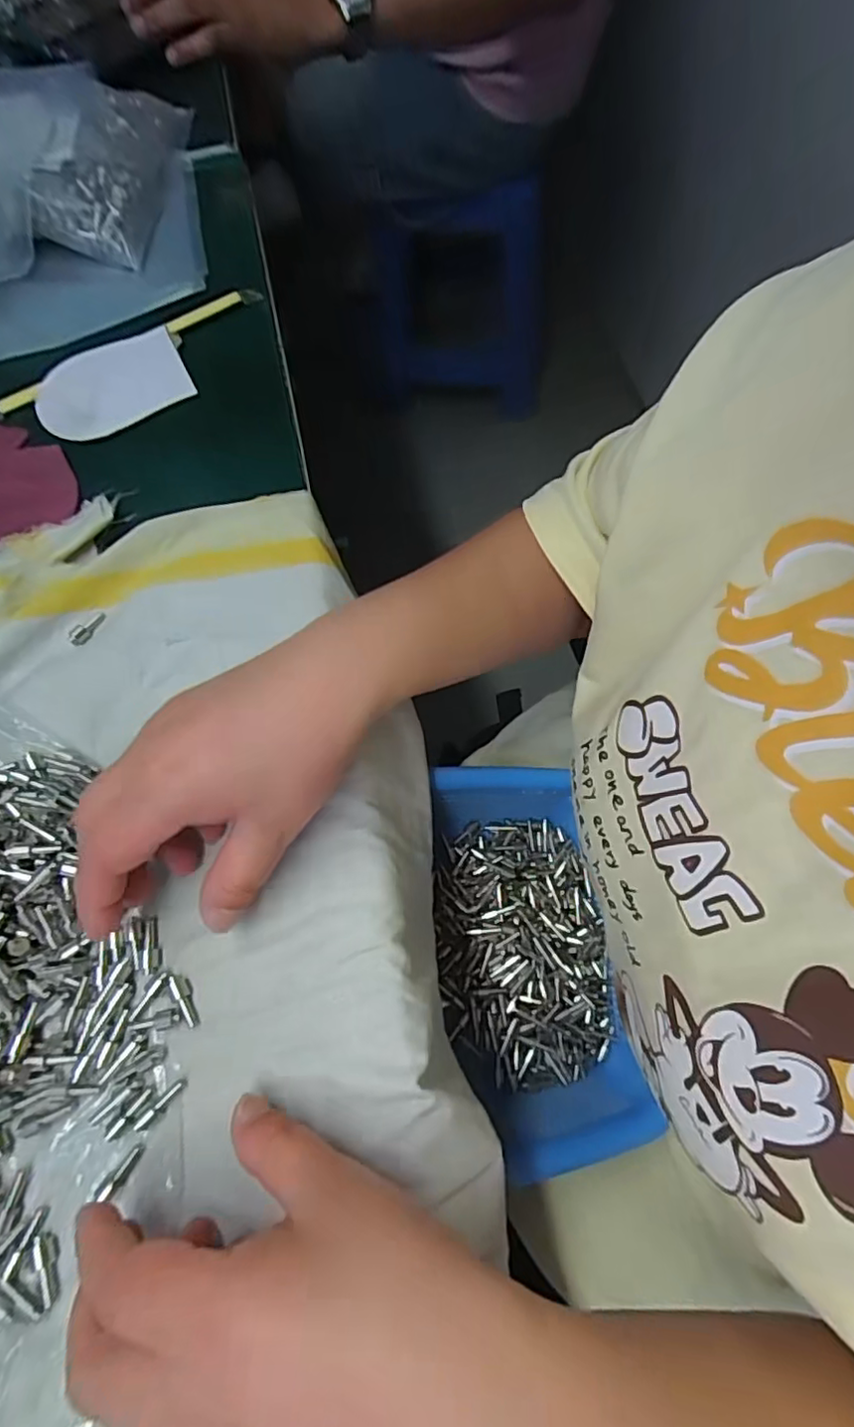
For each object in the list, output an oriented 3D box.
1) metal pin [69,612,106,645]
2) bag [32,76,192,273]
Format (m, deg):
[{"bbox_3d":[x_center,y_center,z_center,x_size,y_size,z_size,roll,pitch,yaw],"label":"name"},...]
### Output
[{"bbox_3d":[-0.184,-0.046,0.330,0.022,0.005,0.010,-43,72,-13],"label":"metal pin"},{"bbox_3d":[-0.233,-0.418,0.464,0.073,0.023,0.178,16,68,-22],"label":"bag"}]

